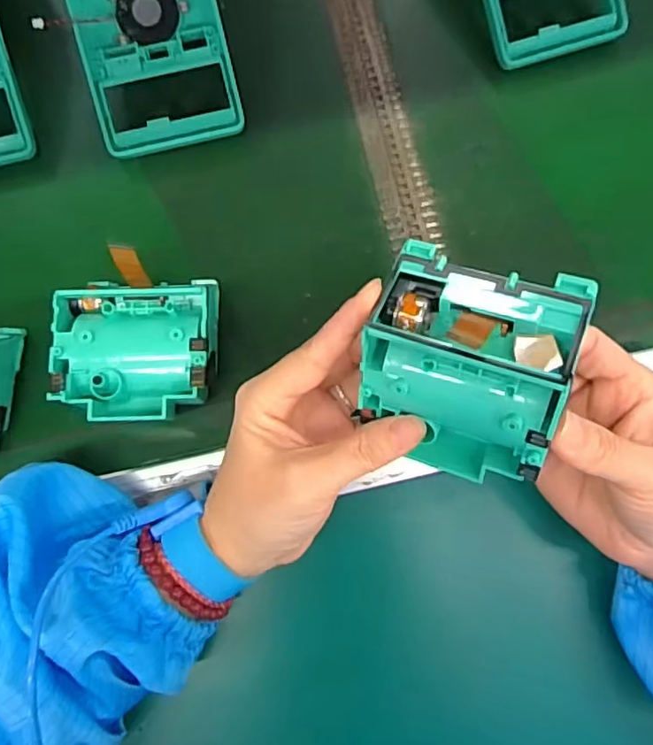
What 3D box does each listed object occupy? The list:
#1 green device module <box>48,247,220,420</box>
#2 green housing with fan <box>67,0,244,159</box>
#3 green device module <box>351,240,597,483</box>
[{"bbox_3d":[-0.093,-0.014,0.299,0.078,0.040,0.080,-1,77,-2],"label":"green device module"},{"bbox_3d":[-0.107,-0.223,0.336,0.086,0.055,0.191,-14,78,-4],"label":"green housing with fan"},{"bbox_3d":[0.054,0.003,0.231,0.075,0.083,0.047,17,48,19],"label":"green device module"}]

